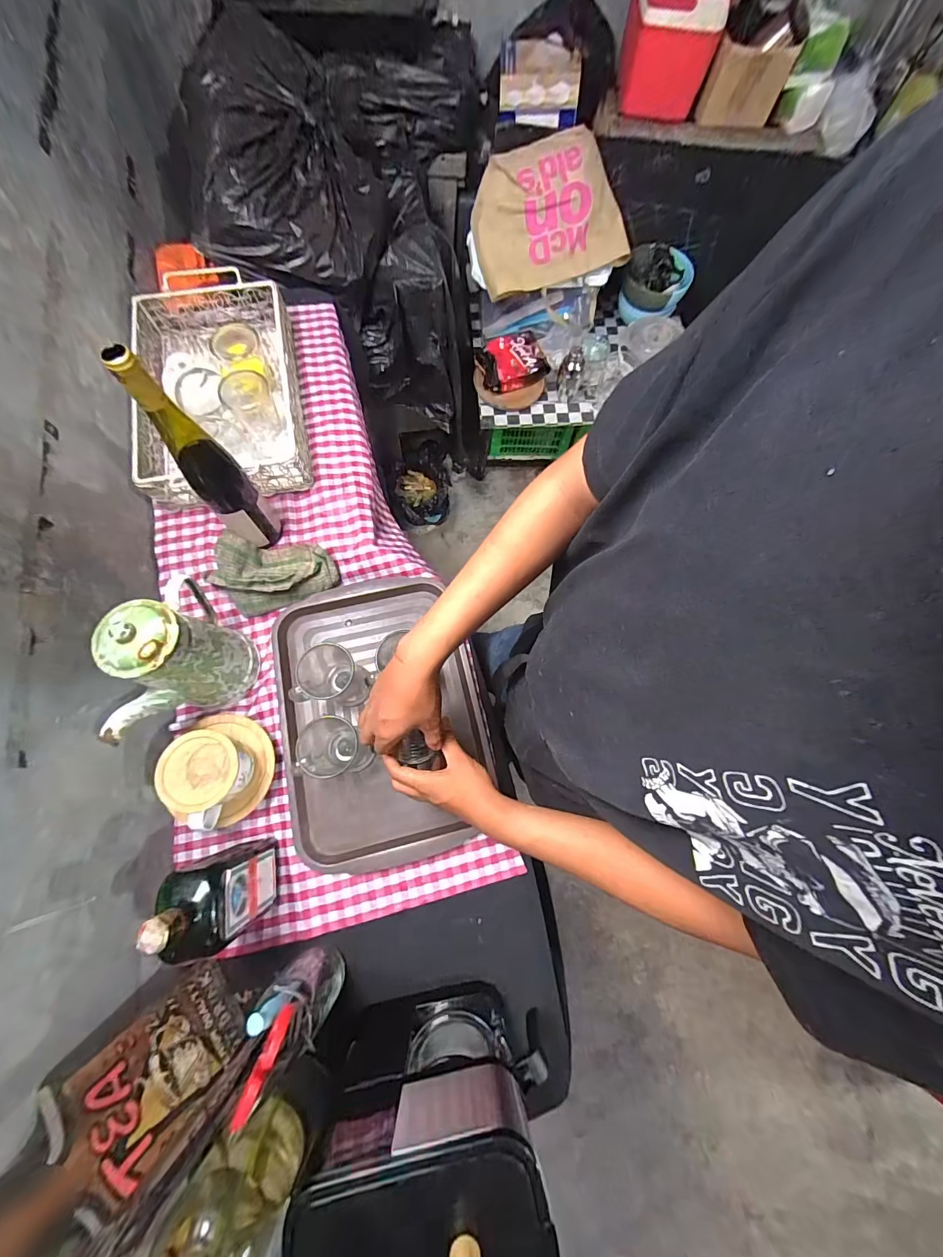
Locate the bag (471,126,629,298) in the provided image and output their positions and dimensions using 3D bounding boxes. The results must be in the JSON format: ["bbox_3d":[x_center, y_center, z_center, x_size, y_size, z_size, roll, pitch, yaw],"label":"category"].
[{"bbox_3d":[0.187,-1.097,1.101,0.406,0.192,0.247,-23,75,-9],"label":"bag"}]

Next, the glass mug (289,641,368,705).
[{"bbox_3d":[-0.205,0.067,0.621,0.079,0.127,0.085,-4,73,-4],"label":"glass mug"}]

